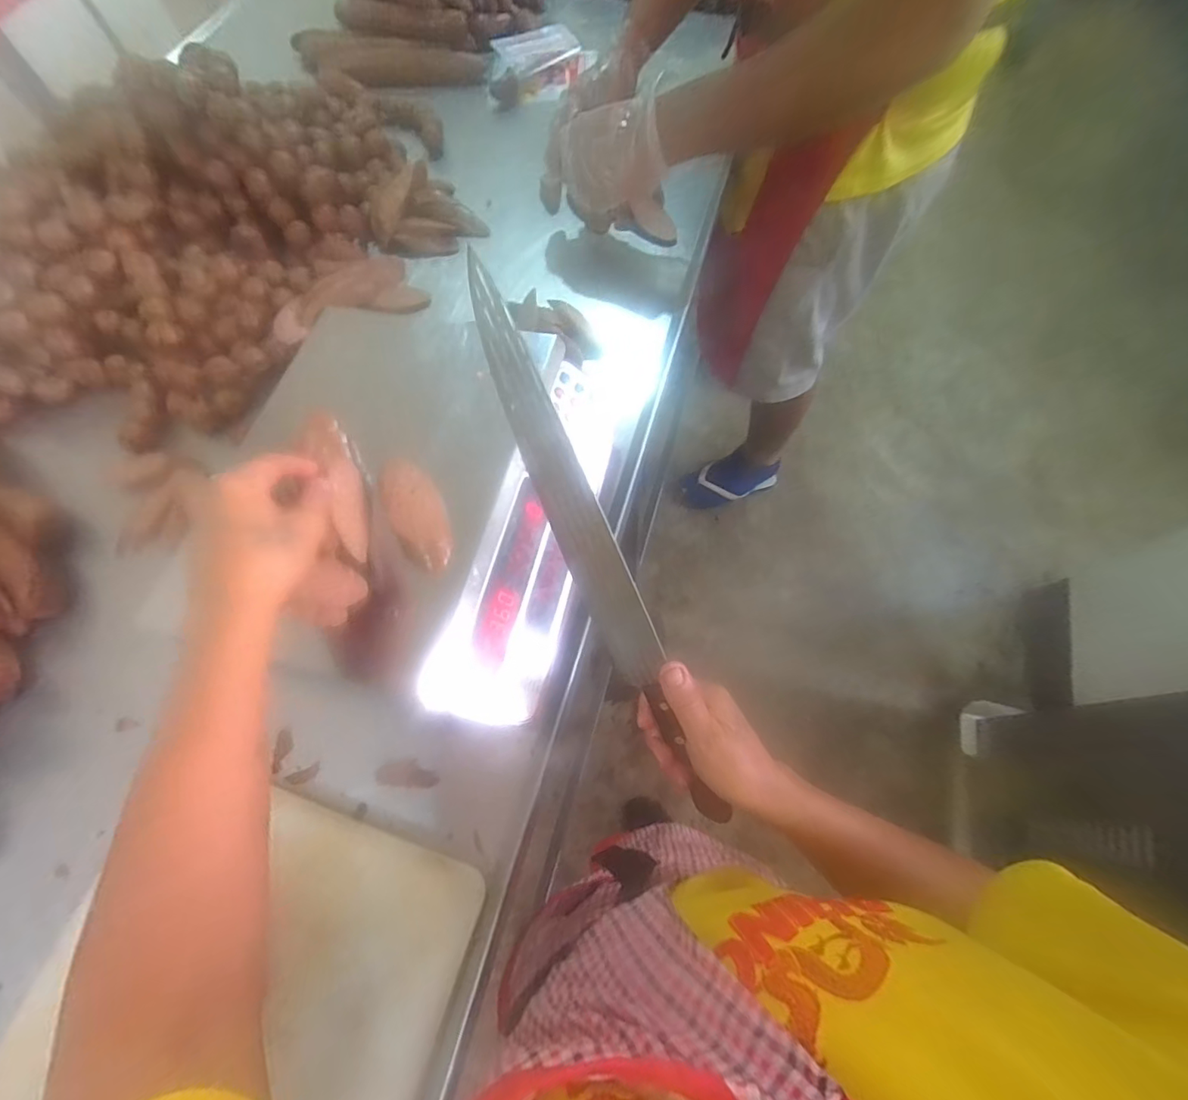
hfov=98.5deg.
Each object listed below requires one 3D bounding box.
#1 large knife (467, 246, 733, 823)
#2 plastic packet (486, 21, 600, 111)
[{"bbox_3d":[0.009,0.026,0.338,0.030,0.024,0.400,-26,107,-8],"label":"large knife"},{"bbox_3d":[-0.094,-0.830,0.875,0.183,0.064,0.073,-28,69,-10],"label":"plastic packet"}]

